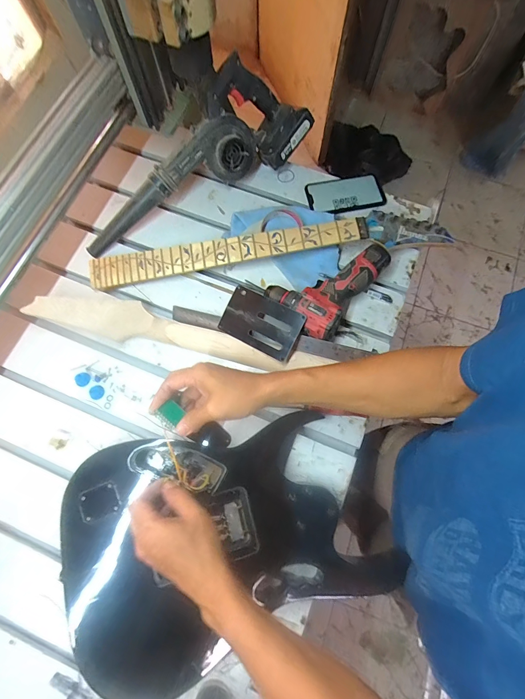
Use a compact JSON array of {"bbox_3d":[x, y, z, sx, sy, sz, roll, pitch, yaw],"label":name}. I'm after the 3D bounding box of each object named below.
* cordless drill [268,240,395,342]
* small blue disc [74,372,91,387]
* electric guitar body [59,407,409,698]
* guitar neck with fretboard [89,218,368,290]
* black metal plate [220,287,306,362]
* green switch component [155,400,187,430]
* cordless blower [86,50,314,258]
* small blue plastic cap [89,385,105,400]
[{"bbox_3d":[0.120,-0.122,0.594,0.133,0.062,0.203,43,78,11],"label":"cordless drill"},{"bbox_3d":[-0.311,0.052,0.574,0.021,0.014,0.024,28,76,8],"label":"small blue disc"},{"bbox_3d":[-0.034,0.262,0.460,0.429,0.071,0.298,-11,74,-3],"label":"electric guitar body"},{"bbox_3d":[-0.064,-0.183,0.607,0.502,0.013,0.058,-10,84,1],"label":"guitar neck with fretboard"},{"bbox_3d":[-0.003,-0.046,0.568,0.137,0.007,0.085,28,95,17],"label":"black metal plate"},{"bbox_3d":[-0.118,0.084,0.427,0.030,0.009,0.029,37,77,10],"label":"green switch component"},{"bbox_3d":[-0.135,-0.357,0.613,0.471,0.163,0.119,-28,76,-8],"label":"cordless blower"},{"bbox_3d":[-0.283,0.074,0.569,0.023,0.007,0.024,0,74,0],"label":"small blue plastic cap"}]

